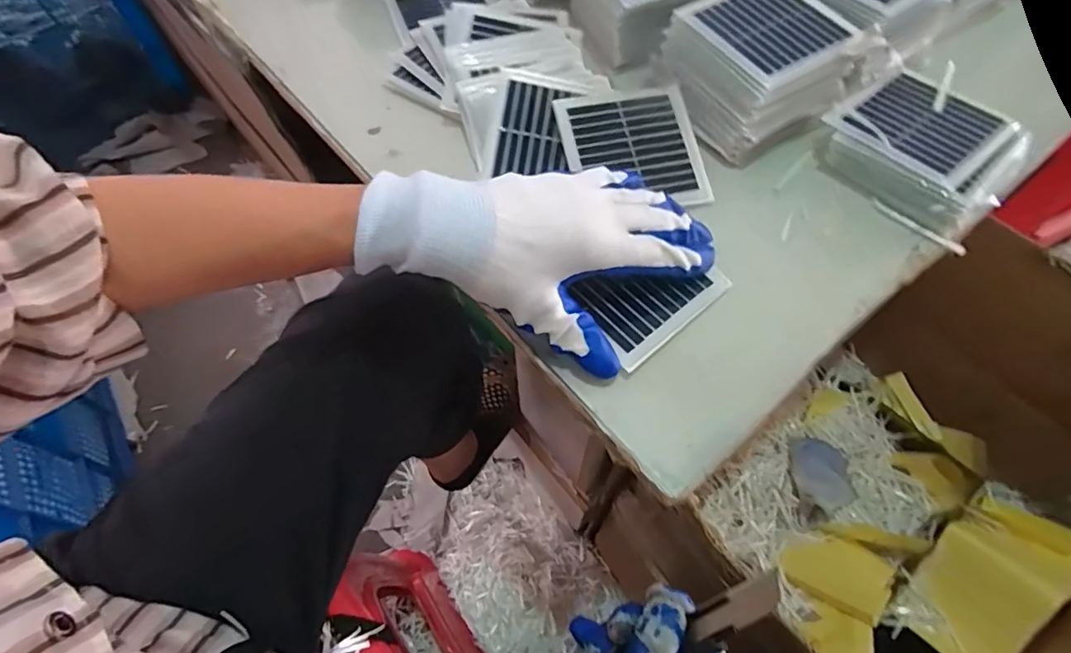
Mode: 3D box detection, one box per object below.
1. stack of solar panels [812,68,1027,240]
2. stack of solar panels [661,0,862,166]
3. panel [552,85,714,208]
[{"bbox_3d":[0.269,-0.122,0.387,0.108,0.032,0.113,-31,65,-16],"label":"stack of solar panels"},{"bbox_3d":[0.161,-0.191,0.409,0.108,0.067,0.105,-29,64,-14],"label":"stack of solar panels"},{"bbox_3d":[0.069,-0.124,0.392,0.094,0.005,0.092,-11,79,-6],"label":"panel"}]

